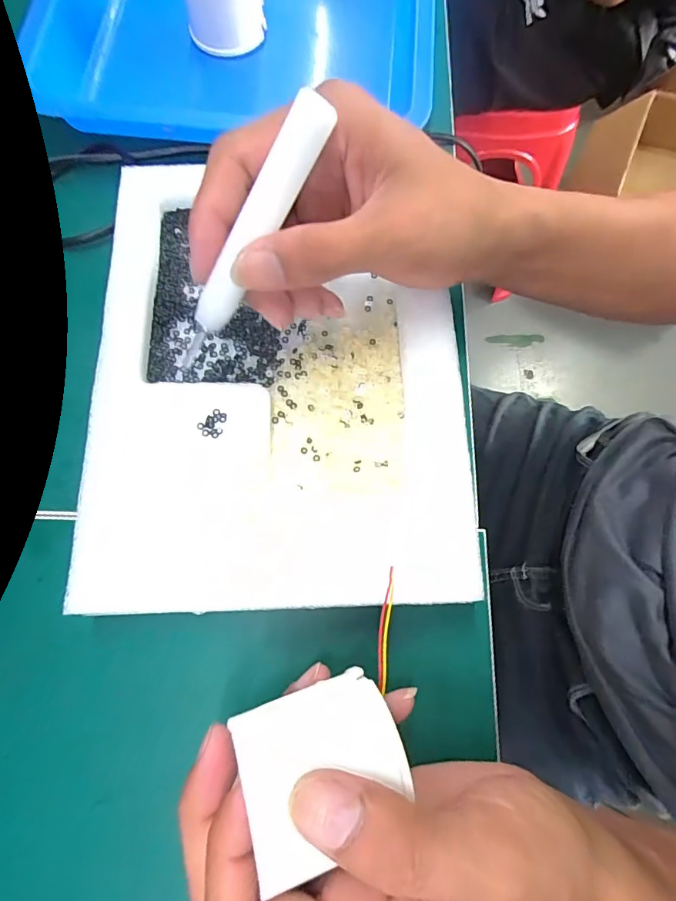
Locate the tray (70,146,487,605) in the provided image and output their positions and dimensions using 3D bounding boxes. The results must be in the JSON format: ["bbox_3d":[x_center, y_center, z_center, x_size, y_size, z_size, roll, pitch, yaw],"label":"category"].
[{"bbox_3d":[-0.029,-0.045,0.241,0.184,0.018,0.241,-1,74,-2],"label":"tray"}]

